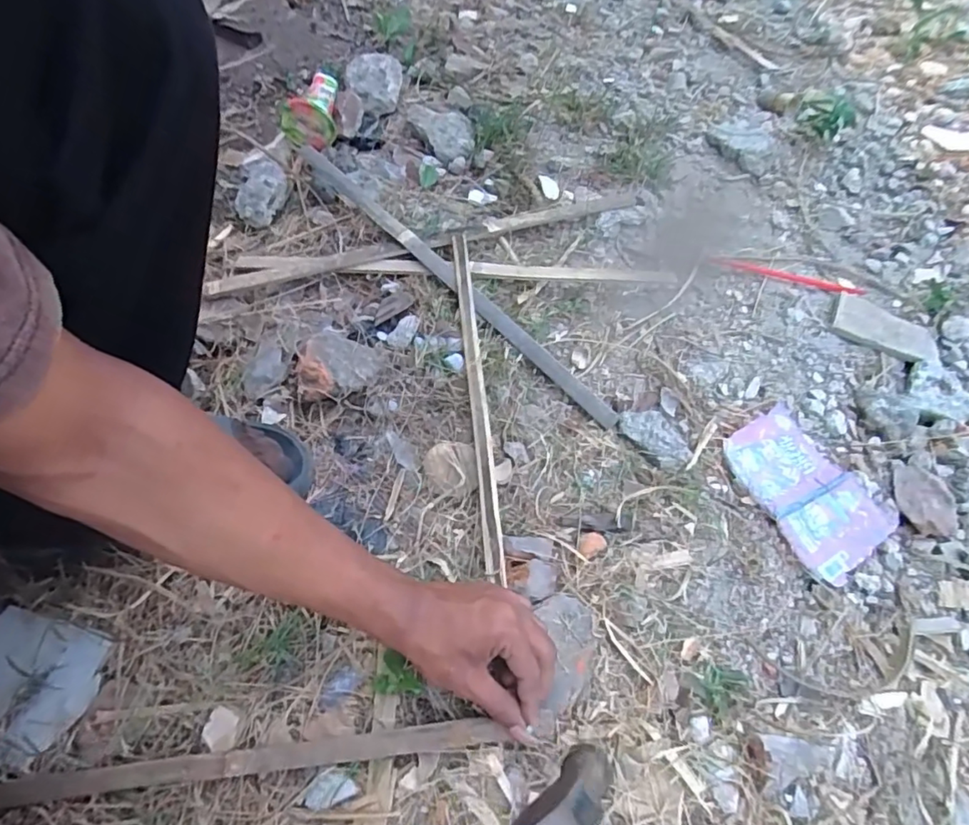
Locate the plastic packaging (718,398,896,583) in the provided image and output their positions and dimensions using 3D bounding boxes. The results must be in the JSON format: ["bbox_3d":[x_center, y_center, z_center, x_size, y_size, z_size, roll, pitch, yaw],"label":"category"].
[{"bbox_3d":[0.308,0.072,0.532,0.115,0.013,0.153,-33,67,-19],"label":"plastic packaging"}]

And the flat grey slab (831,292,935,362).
[{"bbox_3d":[0.453,-0.096,0.626,0.108,0.006,0.062,31,64,15],"label":"flat grey slab"}]

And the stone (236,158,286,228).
[{"bbox_3d":[-0.287,-0.286,0.710,0.057,0.033,0.110,-8,61,-2],"label":"stone"}]

